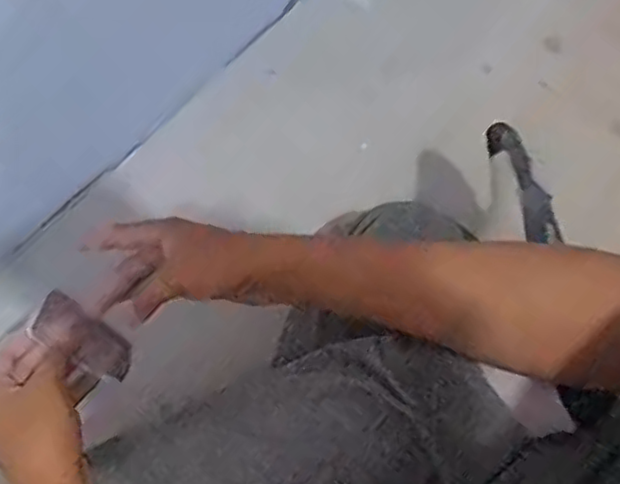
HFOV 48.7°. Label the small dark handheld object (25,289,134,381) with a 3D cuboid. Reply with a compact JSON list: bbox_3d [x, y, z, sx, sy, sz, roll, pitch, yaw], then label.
[{"bbox_3d":[-0.174,0.074,0.535,0.082,0.004,0.040,42,41,-23],"label":"small dark handheld object"}]

